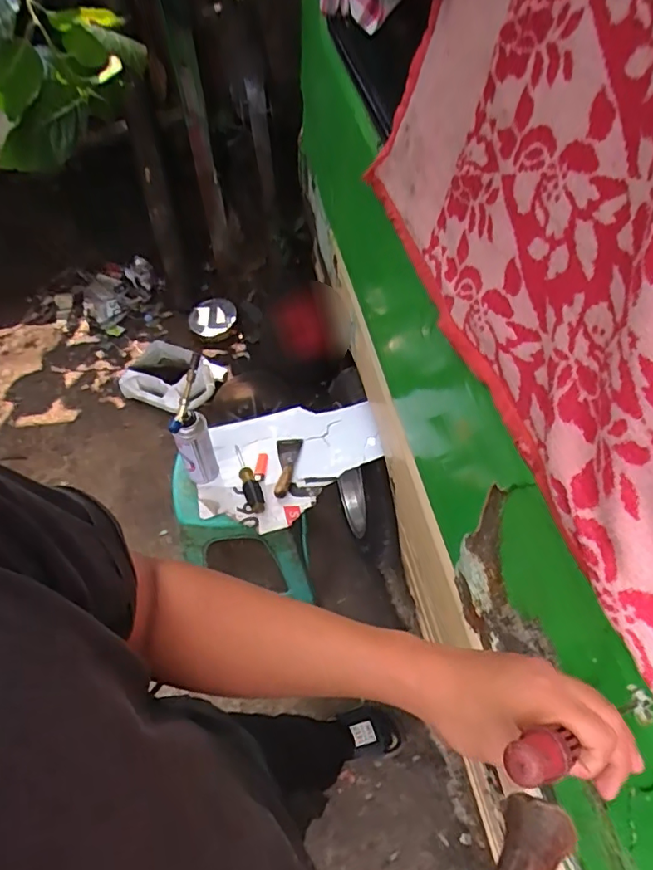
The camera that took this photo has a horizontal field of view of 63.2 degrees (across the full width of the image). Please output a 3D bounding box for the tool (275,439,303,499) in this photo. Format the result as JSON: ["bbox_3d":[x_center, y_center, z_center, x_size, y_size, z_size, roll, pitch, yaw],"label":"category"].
[{"bbox_3d":[-0.083,0.062,1.115,0.049,0.030,0.152,1,52,2],"label":"tool"}]

